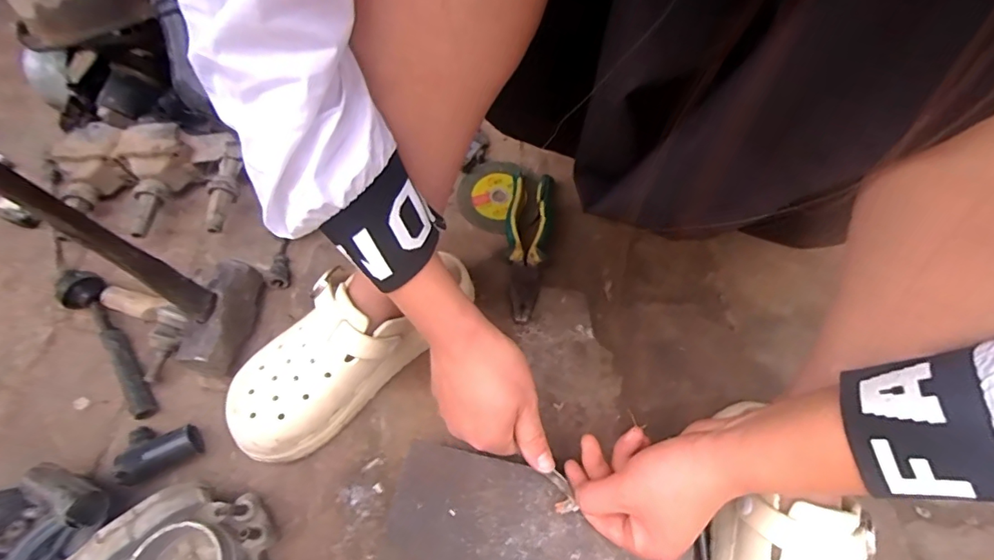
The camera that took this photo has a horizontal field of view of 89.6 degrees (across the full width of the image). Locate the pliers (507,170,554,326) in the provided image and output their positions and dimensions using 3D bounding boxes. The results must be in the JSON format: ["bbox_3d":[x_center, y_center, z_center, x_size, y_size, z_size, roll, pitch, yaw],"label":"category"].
[{"bbox_3d":[0.033,-0.042,0.564,0.050,0.021,0.189,7,59,4],"label":"pliers"}]

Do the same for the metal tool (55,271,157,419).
[{"bbox_3d":[-0.378,0.063,0.487,0.034,0.032,0.170,-36,75,-17],"label":"metal tool"}]

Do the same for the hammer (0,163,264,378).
[{"bbox_3d":[-0.317,-0.019,0.370,0.040,0.334,0.111,-9,64,20],"label":"hammer"}]

